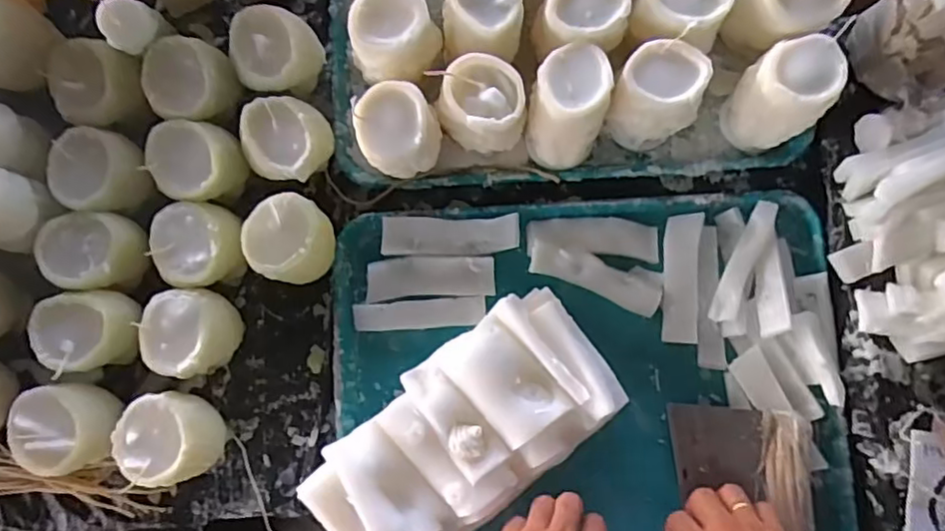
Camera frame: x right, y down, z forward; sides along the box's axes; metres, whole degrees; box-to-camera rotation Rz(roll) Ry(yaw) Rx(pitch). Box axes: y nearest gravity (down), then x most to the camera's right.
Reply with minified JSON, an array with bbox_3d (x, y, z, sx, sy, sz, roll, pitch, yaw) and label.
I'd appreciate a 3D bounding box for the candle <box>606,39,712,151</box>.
[{"bbox_3d":[0.159,-0.143,0.539,0.074,0.099,0.062,18,84,2],"label":"candle"}]

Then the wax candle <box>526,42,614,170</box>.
[{"bbox_3d":[0.083,-0.131,0.536,0.065,0.100,0.085,10,84,1],"label":"wax candle"}]

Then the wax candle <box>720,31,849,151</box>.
[{"bbox_3d":[0.264,-0.145,0.532,0.070,0.097,0.066,0,84,0],"label":"wax candle"}]

